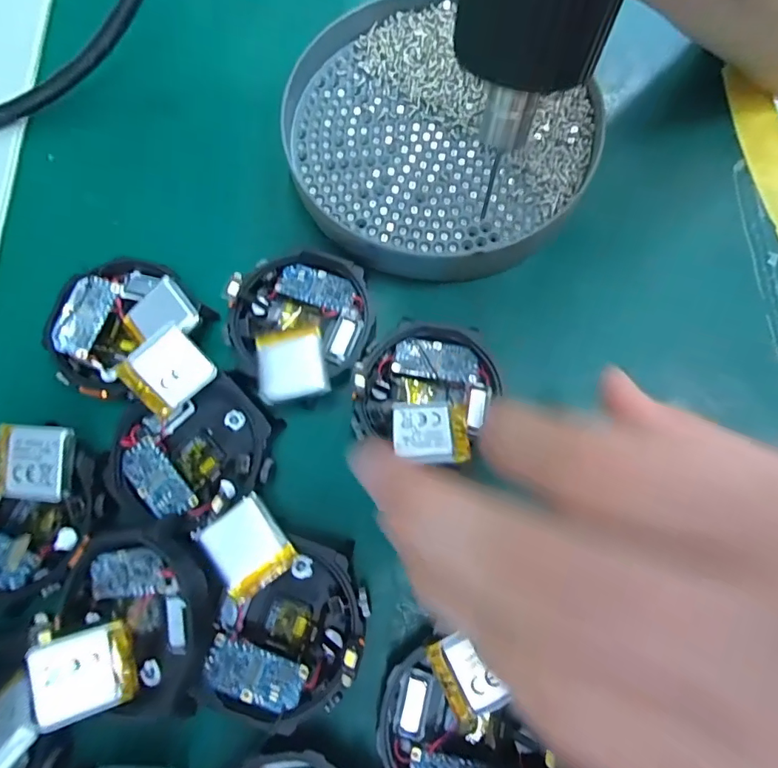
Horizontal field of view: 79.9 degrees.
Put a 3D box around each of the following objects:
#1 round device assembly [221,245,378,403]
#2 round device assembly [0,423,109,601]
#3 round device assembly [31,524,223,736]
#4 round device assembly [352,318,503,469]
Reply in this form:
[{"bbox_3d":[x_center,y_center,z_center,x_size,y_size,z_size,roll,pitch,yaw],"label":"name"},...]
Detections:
[{"bbox_3d":[-0.031,-0.020,0.158,0.047,0.016,0.054,9,75,4],"label":"round device assembly"},{"bbox_3d":[-0.114,0.038,0.140,0.050,0.008,0.049,-1,74,2],"label":"round device assembly"},{"bbox_3d":[-0.073,0.065,0.126,0.047,0.010,0.049,-1,74,2],"label":"round device assembly"},{"bbox_3d":[0.011,0.001,0.151,0.043,0.010,0.044,0,64,1],"label":"round device assembly"}]

